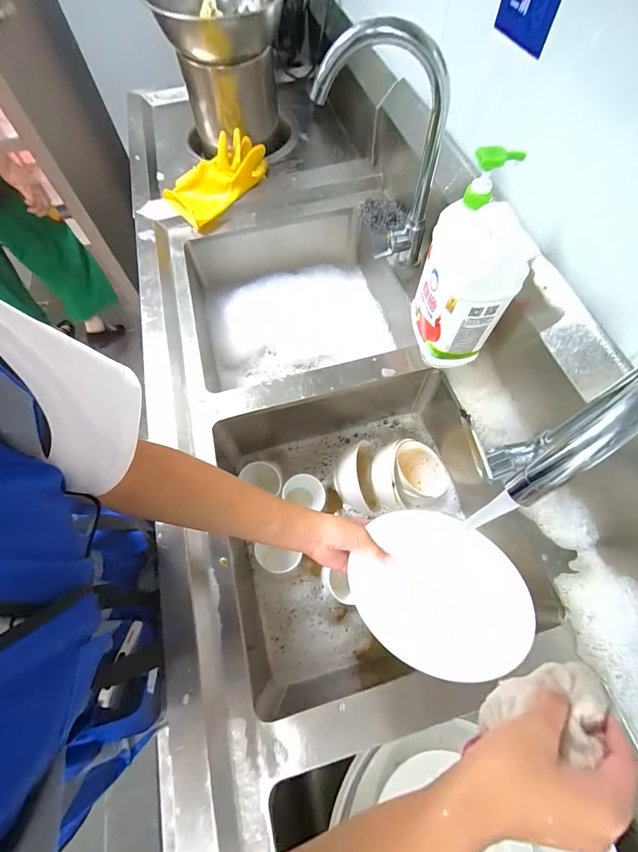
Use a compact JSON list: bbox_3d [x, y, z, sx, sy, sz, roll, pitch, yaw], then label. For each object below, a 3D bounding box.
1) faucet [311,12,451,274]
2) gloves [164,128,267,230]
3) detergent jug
[{"bbox_3d":[0.094,-0.405,0.550,0.172,0.329,0.111,29,68,15],"label":"faucet"},{"bbox_3d":[-0.220,-0.545,0.761,0.126,0.076,0.232,40,72,19],"label":"gloves"},{"bbox_3d":[0.196,-0.199,0.484,0.076,0.257,0.127,-8,64,-2],"label":"detergent jug"}]

